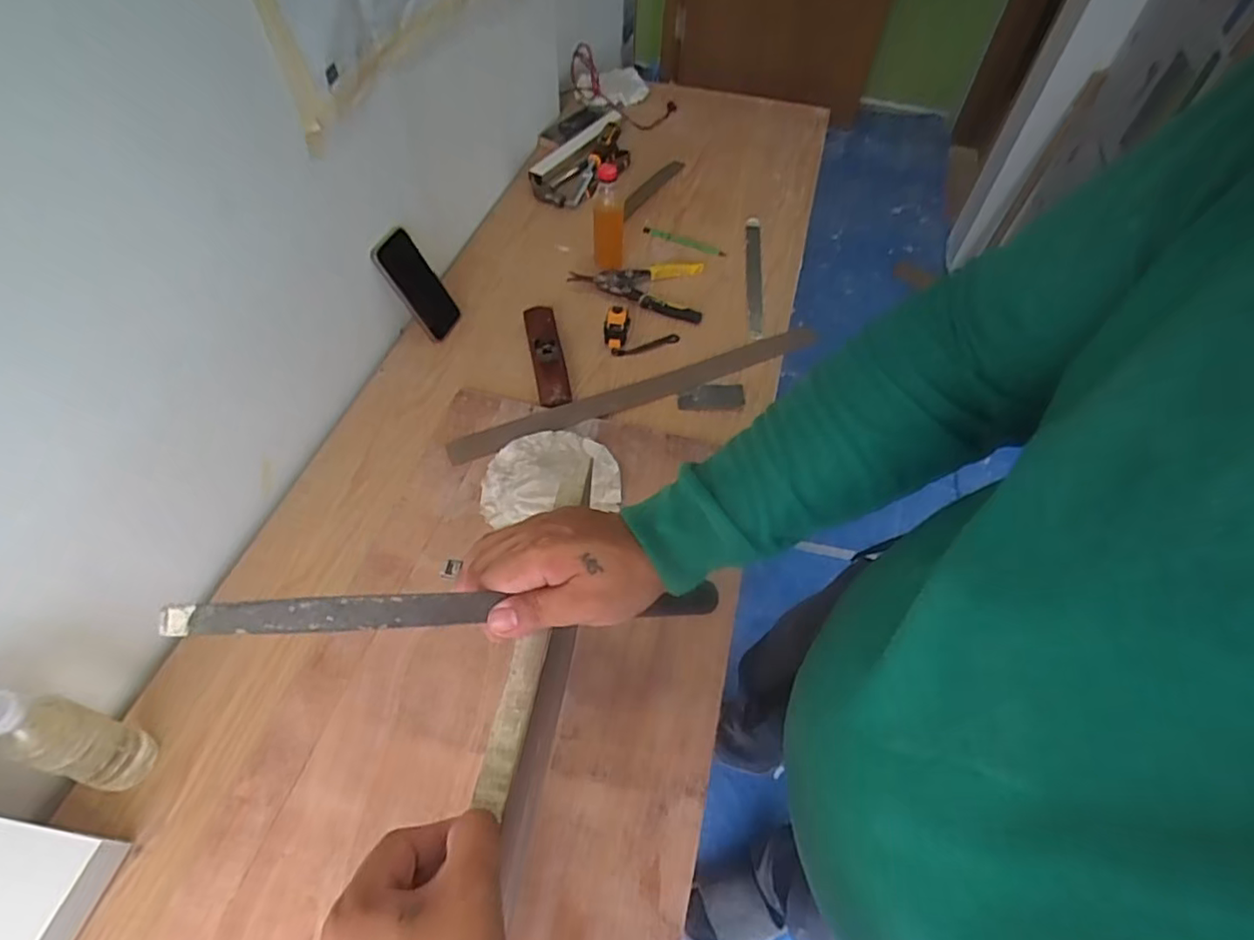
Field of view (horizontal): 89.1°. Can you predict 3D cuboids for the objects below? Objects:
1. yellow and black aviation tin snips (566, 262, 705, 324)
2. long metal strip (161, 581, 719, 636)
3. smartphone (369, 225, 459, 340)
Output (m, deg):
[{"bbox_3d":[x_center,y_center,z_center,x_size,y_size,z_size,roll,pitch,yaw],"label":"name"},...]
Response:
[{"bbox_3d":[0.017,-0.317,1.091,0.222,0.030,0.139,5,53,3],"label":"yellow and black aviation tin snips"},{"bbox_3d":[-0.076,0.085,0.383,0.326,0.027,0.008,4,9,-33],"label":"long metal strip"},{"bbox_3d":[-0.318,-0.283,0.973,0.015,0.163,0.077,15,60,38],"label":"smartphone"}]

